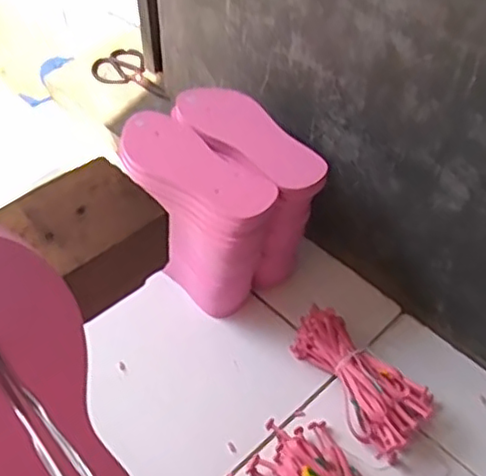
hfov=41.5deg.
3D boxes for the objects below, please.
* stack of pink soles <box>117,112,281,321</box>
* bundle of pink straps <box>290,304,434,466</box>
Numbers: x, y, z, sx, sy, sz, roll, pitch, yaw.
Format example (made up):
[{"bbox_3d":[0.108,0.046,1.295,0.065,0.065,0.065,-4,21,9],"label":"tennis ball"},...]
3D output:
[{"bbox_3d":[-0.069,-0.017,0.901,0.101,0.238,0.246,-37,59,-27],"label":"stack of pink soles"},{"bbox_3d":[0.149,0.179,0.840,0.093,0.058,0.209,-31,56,-23],"label":"bundle of pink straps"}]

